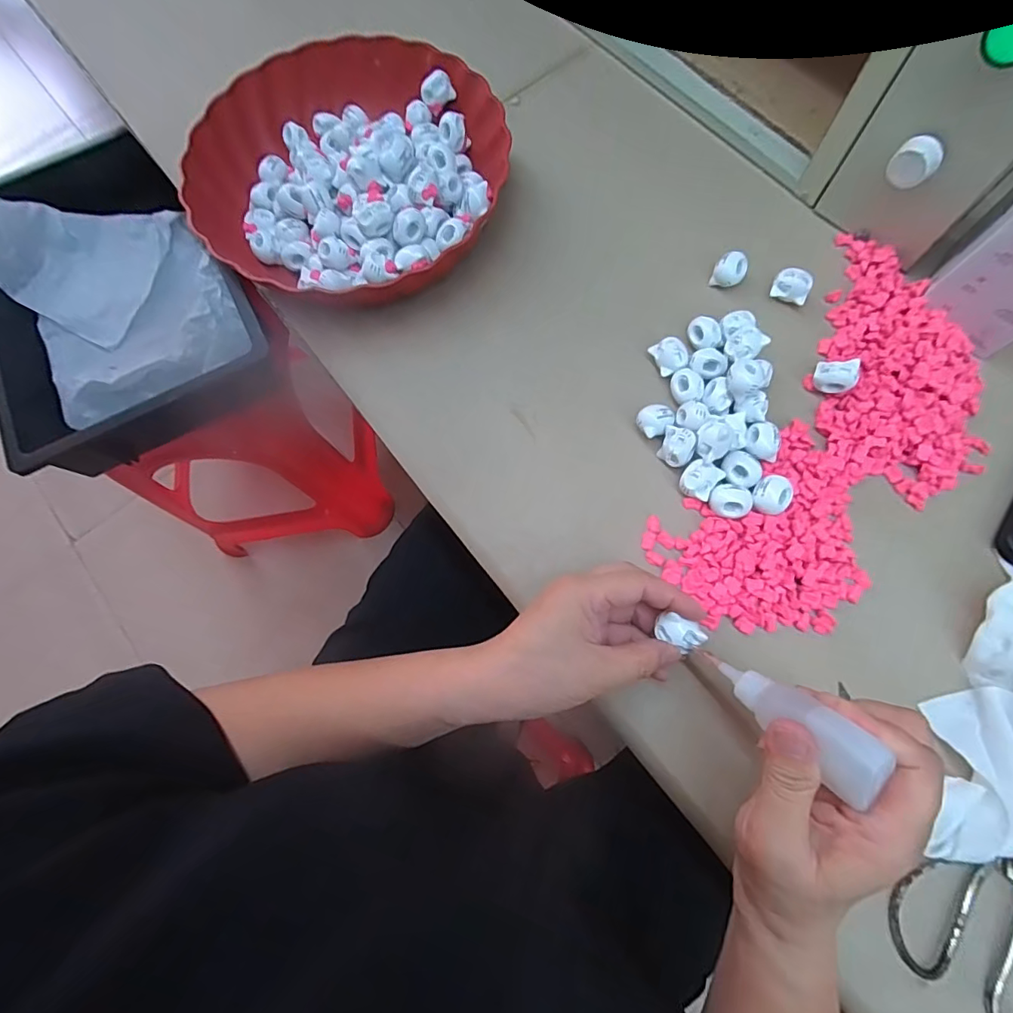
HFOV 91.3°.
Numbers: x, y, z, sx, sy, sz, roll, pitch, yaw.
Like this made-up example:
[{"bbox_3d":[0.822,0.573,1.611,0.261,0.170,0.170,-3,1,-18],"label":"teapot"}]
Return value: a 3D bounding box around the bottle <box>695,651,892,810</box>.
[{"bbox_3d":[0.125,0.093,0.227,0.021,0.086,0.024,-40,117,-10],"label":"bottle"}]

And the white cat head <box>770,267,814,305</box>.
[{"bbox_3d":[0.210,-0.163,0.363,0.025,0.015,0.018,24,76,9],"label":"white cat head"}]

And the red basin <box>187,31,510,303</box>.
[{"bbox_3d":[-0.122,-0.266,0.393,0.238,0.055,0.236,-1,74,2],"label":"red basin"}]

